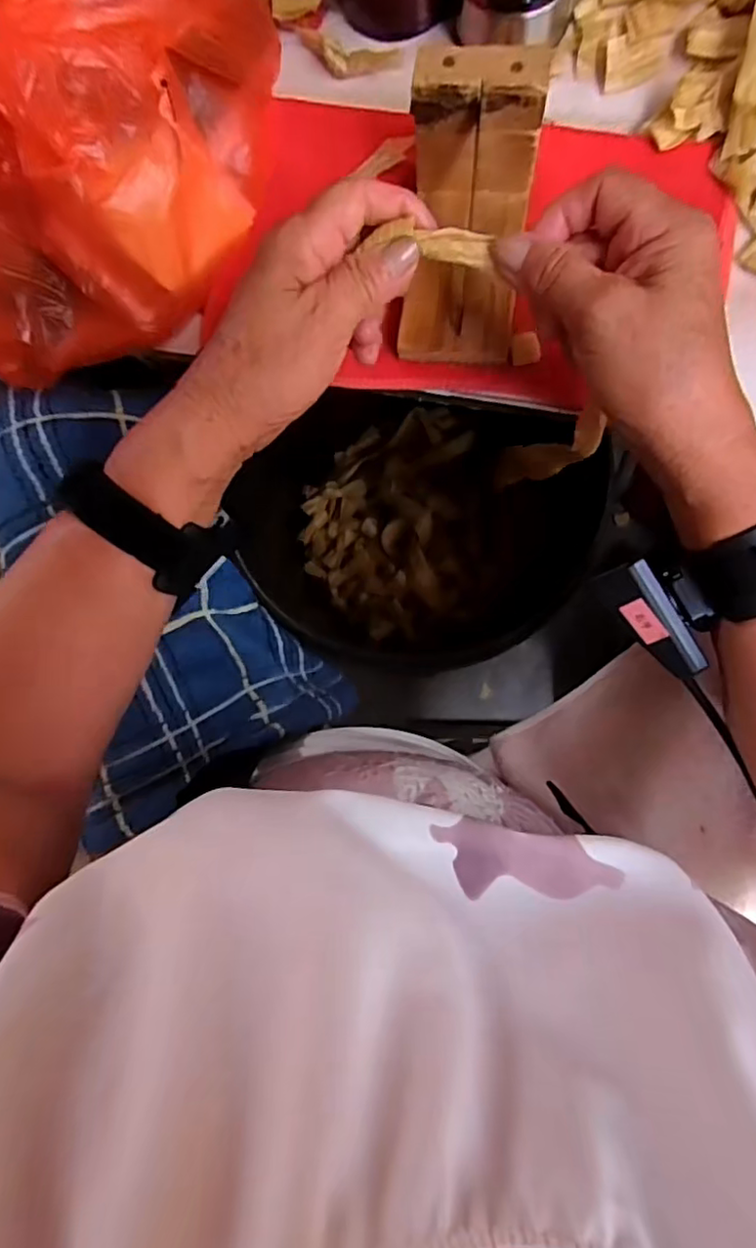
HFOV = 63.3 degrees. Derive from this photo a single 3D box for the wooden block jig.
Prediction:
[{"bbox_3d":[0.044,-0.197,0.300,0.059,0.074,0.102,6,88,7],"label":"wooden block jig"}]

